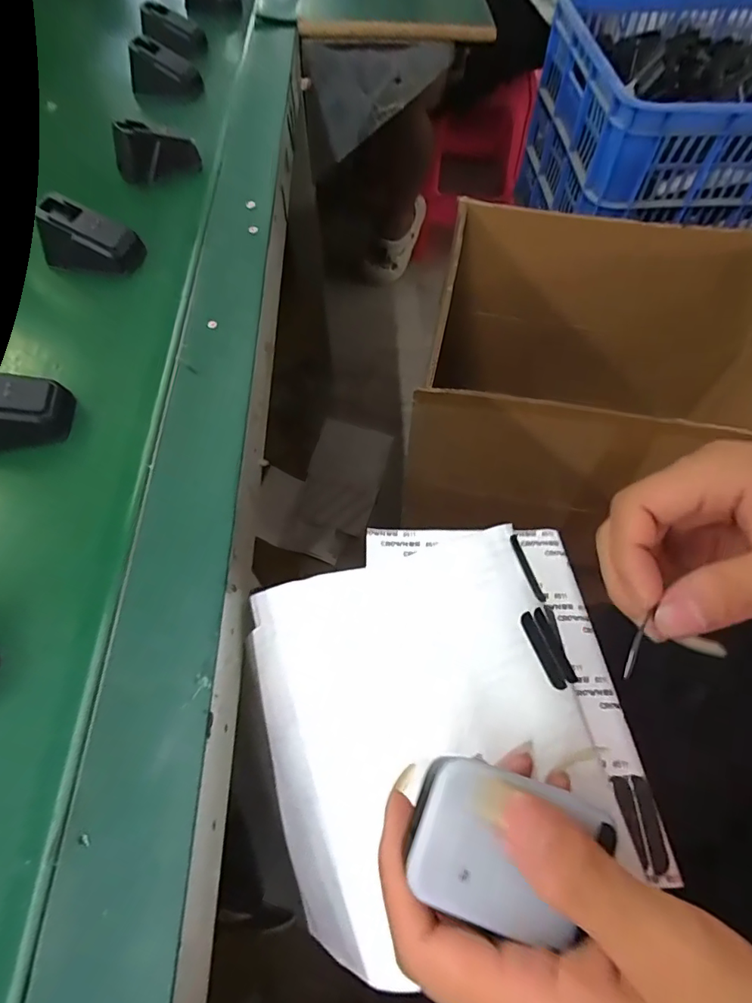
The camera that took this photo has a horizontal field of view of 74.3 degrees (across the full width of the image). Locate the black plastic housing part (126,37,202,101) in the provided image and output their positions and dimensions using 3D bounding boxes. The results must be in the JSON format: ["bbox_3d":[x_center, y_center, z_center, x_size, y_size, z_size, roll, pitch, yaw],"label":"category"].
[{"bbox_3d":[-0.221,-0.452,0.522,0.075,0.040,0.026,13,62,7],"label":"black plastic housing part"}]

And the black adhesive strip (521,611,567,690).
[{"bbox_3d":[0.080,0.072,0.239,0.008,0.004,0.038,-14,68,-22],"label":"black adhesive strip"}]

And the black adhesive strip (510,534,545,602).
[{"bbox_3d":[0.079,0.035,0.262,0.005,0.006,0.037,-17,62,-9],"label":"black adhesive strip"}]

